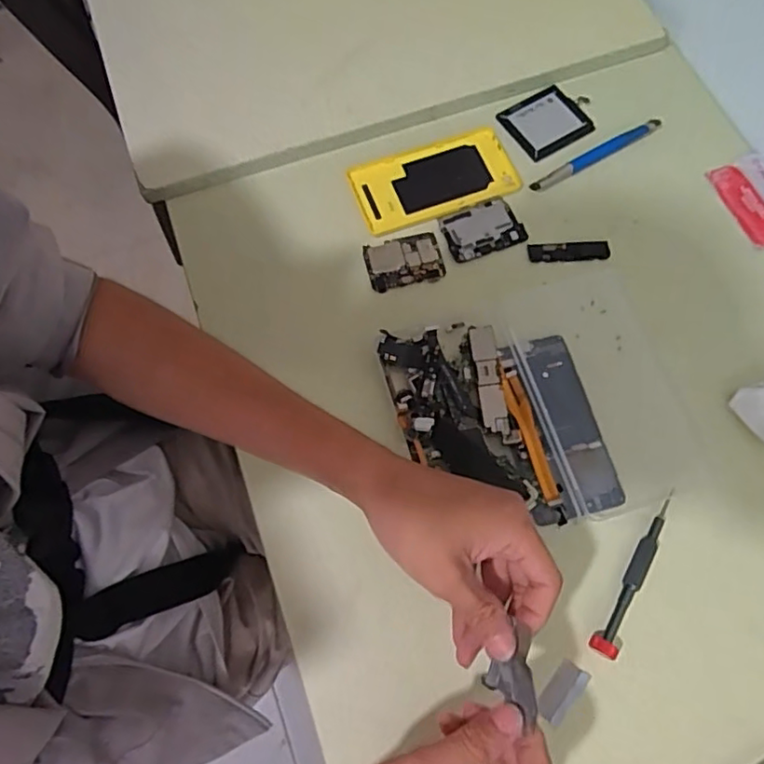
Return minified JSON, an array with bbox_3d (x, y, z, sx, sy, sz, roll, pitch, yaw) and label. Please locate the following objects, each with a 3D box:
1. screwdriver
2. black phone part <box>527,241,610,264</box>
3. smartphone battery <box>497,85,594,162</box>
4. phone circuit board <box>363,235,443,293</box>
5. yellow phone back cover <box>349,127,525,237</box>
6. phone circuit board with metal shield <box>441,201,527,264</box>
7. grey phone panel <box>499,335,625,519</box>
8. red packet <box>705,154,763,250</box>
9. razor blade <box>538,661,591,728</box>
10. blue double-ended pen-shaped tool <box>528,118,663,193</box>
[{"bbox_3d":[0.175,0.129,0.396,0.016,0.014,0.120,33,74,12],"label":"screwdriver"},{"bbox_3d":[0.156,-0.108,0.491,0.066,0.006,0.017,-1,70,1],"label":"black phone part"},{"bbox_3d":[0.154,-0.238,0.537,0.074,0.007,0.062,-28,72,-8],"label":"smartphone battery"},{"bbox_3d":[0.019,-0.100,0.492,0.062,0.004,0.046,-12,70,-3],"label":"phone circuit board"},{"bbox_3d":[0.048,-0.178,0.522,0.141,0.010,0.073,-19,71,-5],"label":"yellow phone back cover"},{"bbox_3d":[0.085,-0.129,0.502,0.065,0.004,0.047,-20,71,-6],"label":"phone circuit board with metal shield"},{"bbox_3d":[0.135,0.029,0.434,0.052,0.007,0.133,-16,70,-4],"label":"grey phone panel"},{"bbox_3d":[0.324,-0.155,0.503,0.053,0.010,0.084,-20,71,-6],"label":"red packet"},{"bbox_3d":[0.117,0.202,0.381,0.020,0.004,0.038,37,75,14],"label":"razor blade"},{"bbox_3d":[0.191,-0.202,0.519,0.134,0.009,0.011,-27,72,-8],"label":"blue double-ended pen-shaped tool"}]

